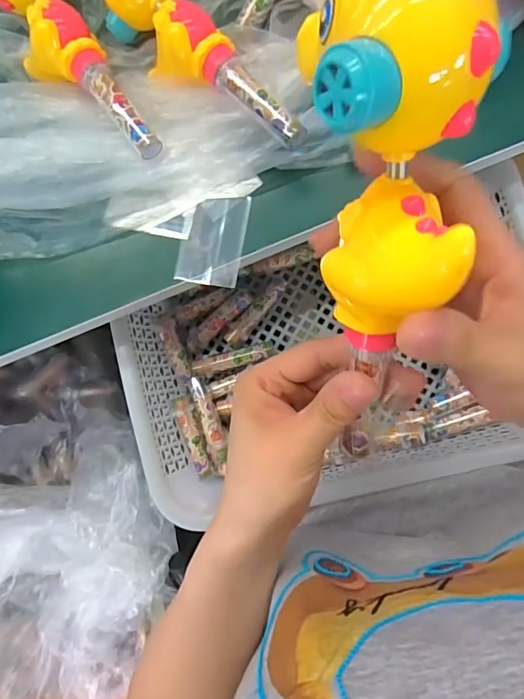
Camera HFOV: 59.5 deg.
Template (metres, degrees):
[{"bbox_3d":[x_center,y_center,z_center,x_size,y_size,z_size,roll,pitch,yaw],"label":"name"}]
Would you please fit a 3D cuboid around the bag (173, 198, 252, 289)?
[{"bbox_3d":[-0.037,-0.082,0.340,0.047,0.006,0.067,10,86,8],"label":"bag"}]

